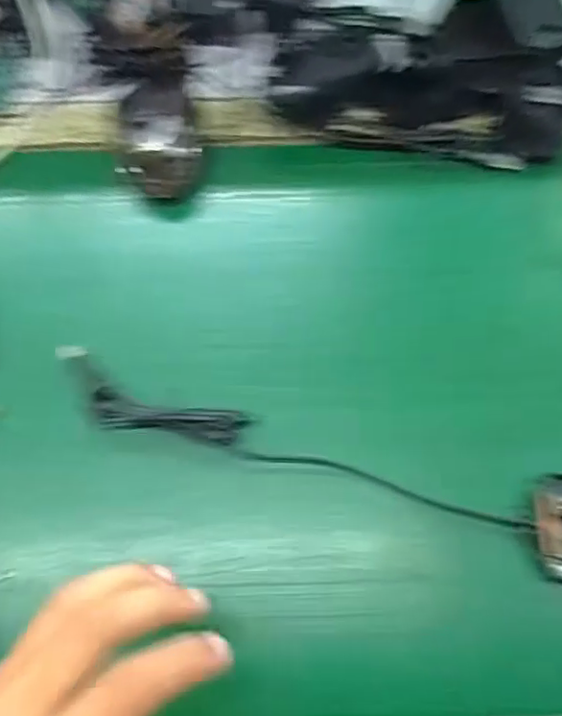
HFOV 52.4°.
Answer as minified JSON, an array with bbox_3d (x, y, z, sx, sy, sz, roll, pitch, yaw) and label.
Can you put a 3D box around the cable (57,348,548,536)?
[{"bbox_3d":[0.000,0.059,0.349,0.304,0.012,0.036,19,74,4],"label":"cable"}]

